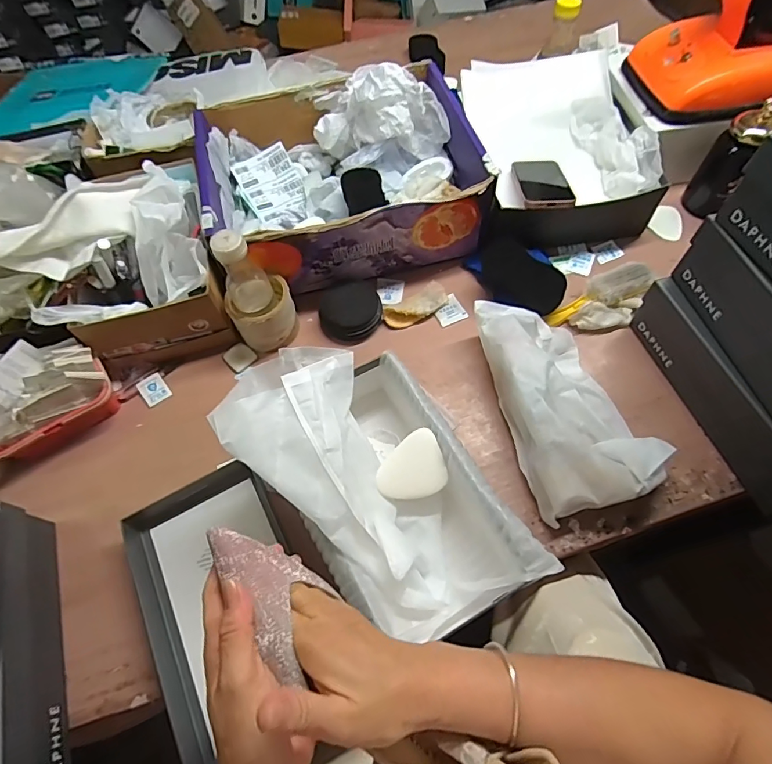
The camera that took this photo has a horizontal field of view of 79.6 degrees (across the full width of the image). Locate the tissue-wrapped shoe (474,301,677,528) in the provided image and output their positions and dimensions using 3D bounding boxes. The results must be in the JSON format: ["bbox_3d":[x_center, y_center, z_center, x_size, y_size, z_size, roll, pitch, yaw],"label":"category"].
[{"bbox_3d":[0.217,0.011,0.585,0.144,0.067,0.290,-16,63,-5],"label":"tissue-wrapped shoe"}]

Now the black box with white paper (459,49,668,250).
[{"bbox_3d":[0.272,-0.385,0.761,0.249,0.108,0.327,-10,62,-2],"label":"black box with white paper"}]

